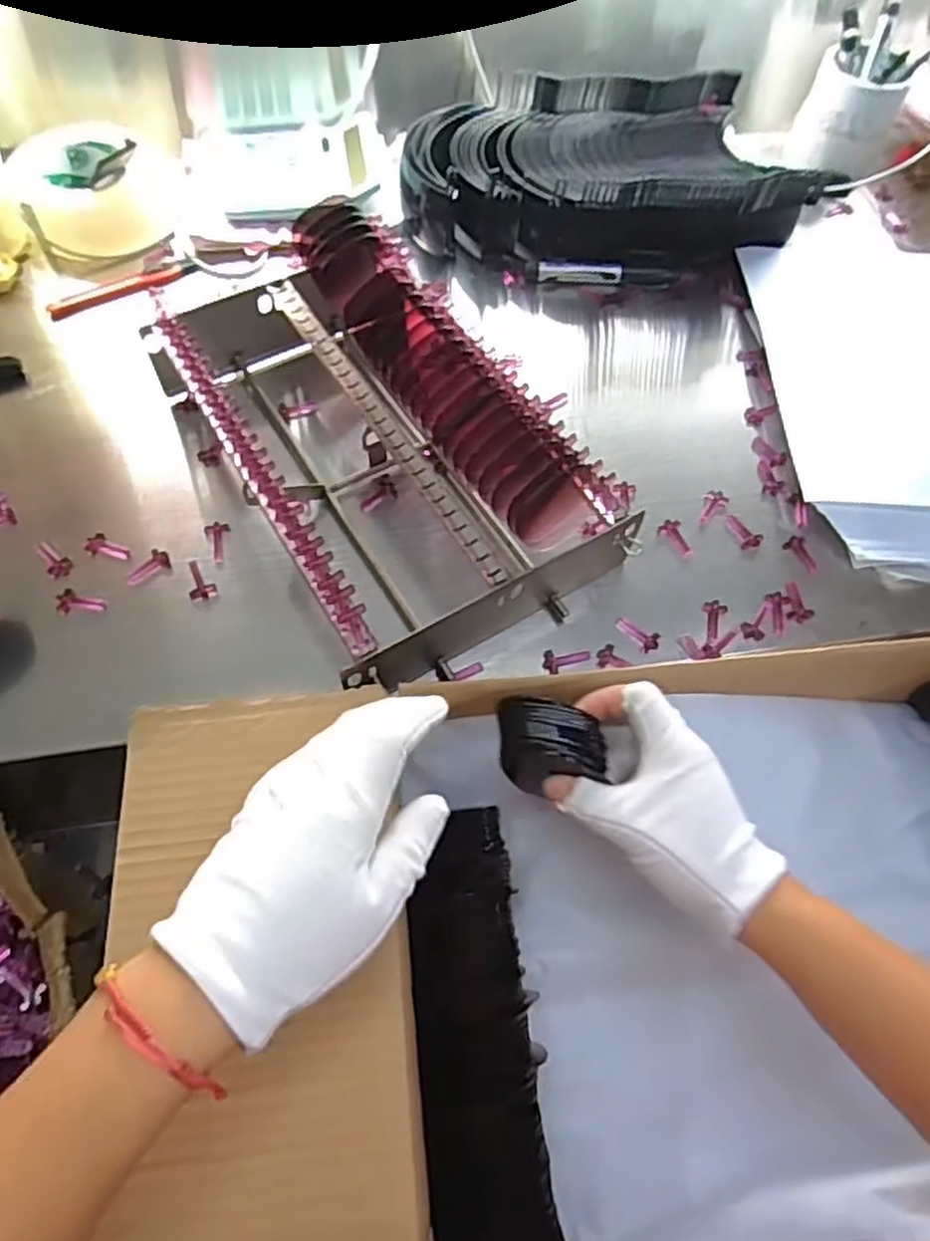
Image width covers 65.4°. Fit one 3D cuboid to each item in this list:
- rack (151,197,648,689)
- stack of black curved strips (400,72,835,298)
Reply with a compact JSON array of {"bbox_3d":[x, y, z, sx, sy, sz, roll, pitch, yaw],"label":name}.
[{"bbox_3d":[-0.055,-0.135,0.480,0.193,0.096,0.325,-26,65,-17],"label":"rack"},{"bbox_3d":[0.114,-0.397,0.662,0.332,0.081,0.212,-15,62,-12],"label":"stack of black curved strips"}]

